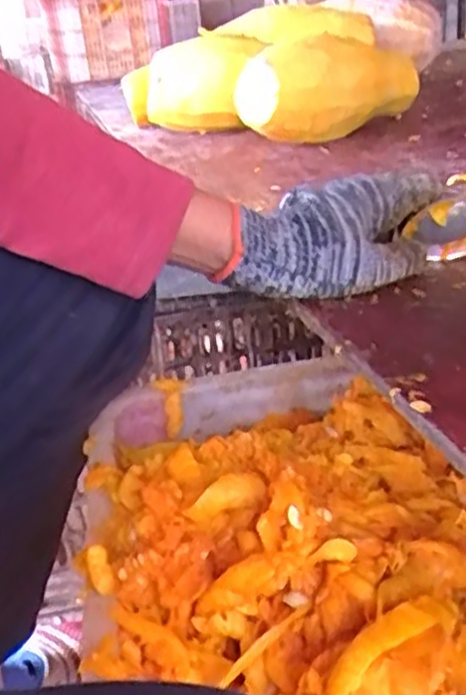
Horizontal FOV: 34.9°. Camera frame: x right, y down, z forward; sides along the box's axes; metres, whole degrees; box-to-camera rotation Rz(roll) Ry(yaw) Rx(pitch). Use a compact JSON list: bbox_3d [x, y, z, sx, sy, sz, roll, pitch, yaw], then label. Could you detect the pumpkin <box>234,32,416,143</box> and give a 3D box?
[{"bbox_3d":[0.101,-0.280,0.801,0.180,0.100,0.122,1,26,16],"label":"pumpkin"}]

